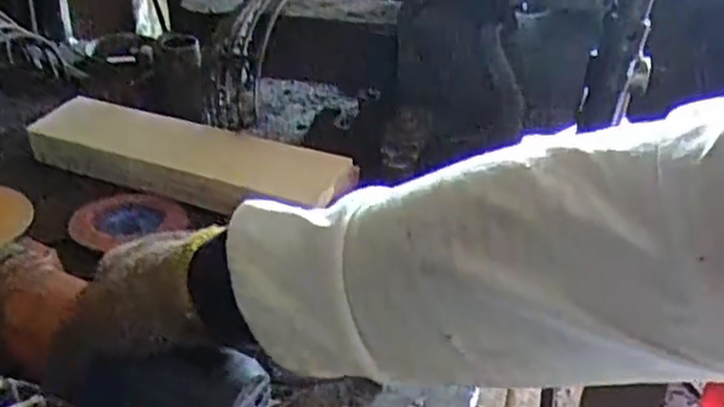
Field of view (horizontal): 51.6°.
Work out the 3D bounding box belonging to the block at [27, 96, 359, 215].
[{"bbox_3d":[-0.151,-0.038,0.680,0.298,0.047,0.076,13,35,15],"label":"block"}]

